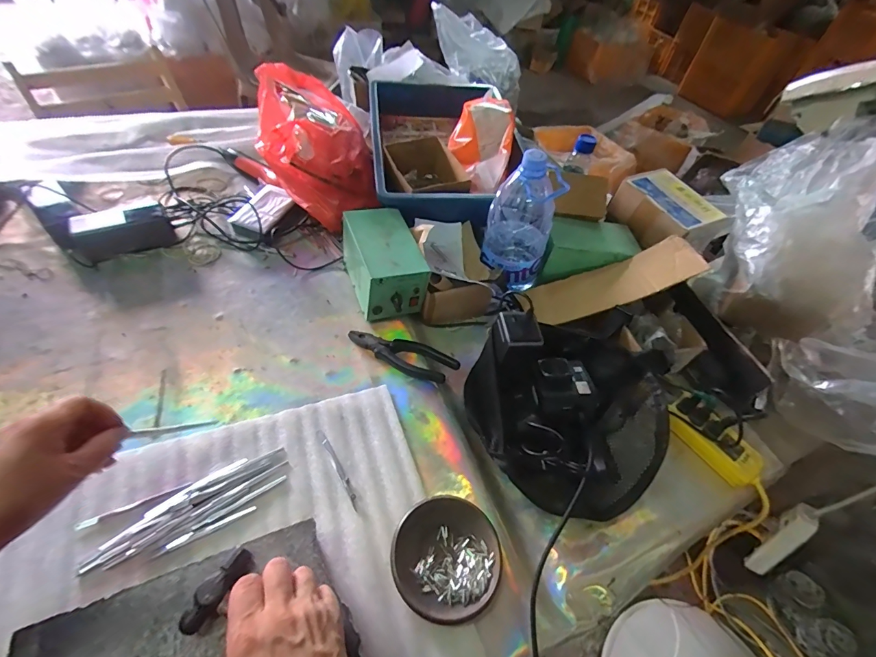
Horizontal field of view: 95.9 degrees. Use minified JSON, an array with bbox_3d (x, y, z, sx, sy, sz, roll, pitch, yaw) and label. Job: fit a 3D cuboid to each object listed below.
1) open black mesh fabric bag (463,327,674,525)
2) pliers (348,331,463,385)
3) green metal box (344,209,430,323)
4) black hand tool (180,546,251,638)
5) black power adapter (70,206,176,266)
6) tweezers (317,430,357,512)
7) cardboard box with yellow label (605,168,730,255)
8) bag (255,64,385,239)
[{"bbox_3d":[0.169,0.102,0.519,0.247,0.099,0.251,-29,59,-29],"label":"open black mesh fabric bag"},{"bbox_3d":[-0.053,0.040,0.573,0.163,0.016,0.050,16,50,4],"label":"pliers"},{"bbox_3d":[-0.087,-0.104,0.623,0.095,0.110,0.164,-13,52,-19],"label":"green metal box"},{"bbox_3d":[-0.183,0.217,0.328,0.023,0.014,0.064,29,59,18],"label":"black hand tool"},{"bbox_3d":[-0.510,-0.159,0.639,0.132,0.067,0.035,-25,59,-26],"label":"black power adapter"},{"bbox_3d":[-0.118,0.163,0.466,0.009,0.004,0.105,-24,58,-26],"label":"tweezers"},{"bbox_3d":[0.416,-0.208,0.725,0.128,0.073,0.161,-16,55,-21],"label":"cardboard box with yellow label"},{"bbox_3d":[-0.228,-0.338,0.747,0.187,0.183,0.290,-8,52,-15],"label":"bag"}]

